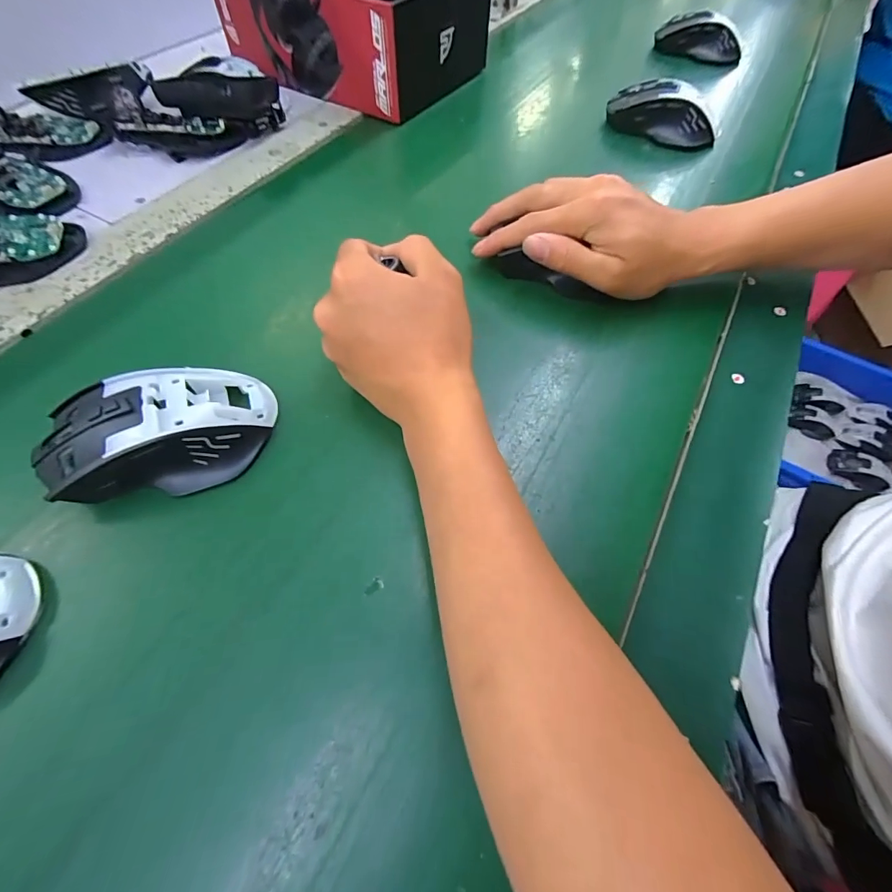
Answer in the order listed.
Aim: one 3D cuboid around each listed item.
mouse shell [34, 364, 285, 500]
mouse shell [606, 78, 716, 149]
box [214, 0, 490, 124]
[{"bbox_3d":[-0.155,-0.013,0.227,0.115,0.036,0.079,-18,62,-13],"label":"mouse shell"},{"bbox_3d":[0.224,-0.343,0.435,0.113,0.041,0.049,25,61,11],"label":"mouse shell"},{"bbox_3d":[-0.105,-0.476,0.468,0.241,0.082,0.198,24,61,11],"label":"box"}]

